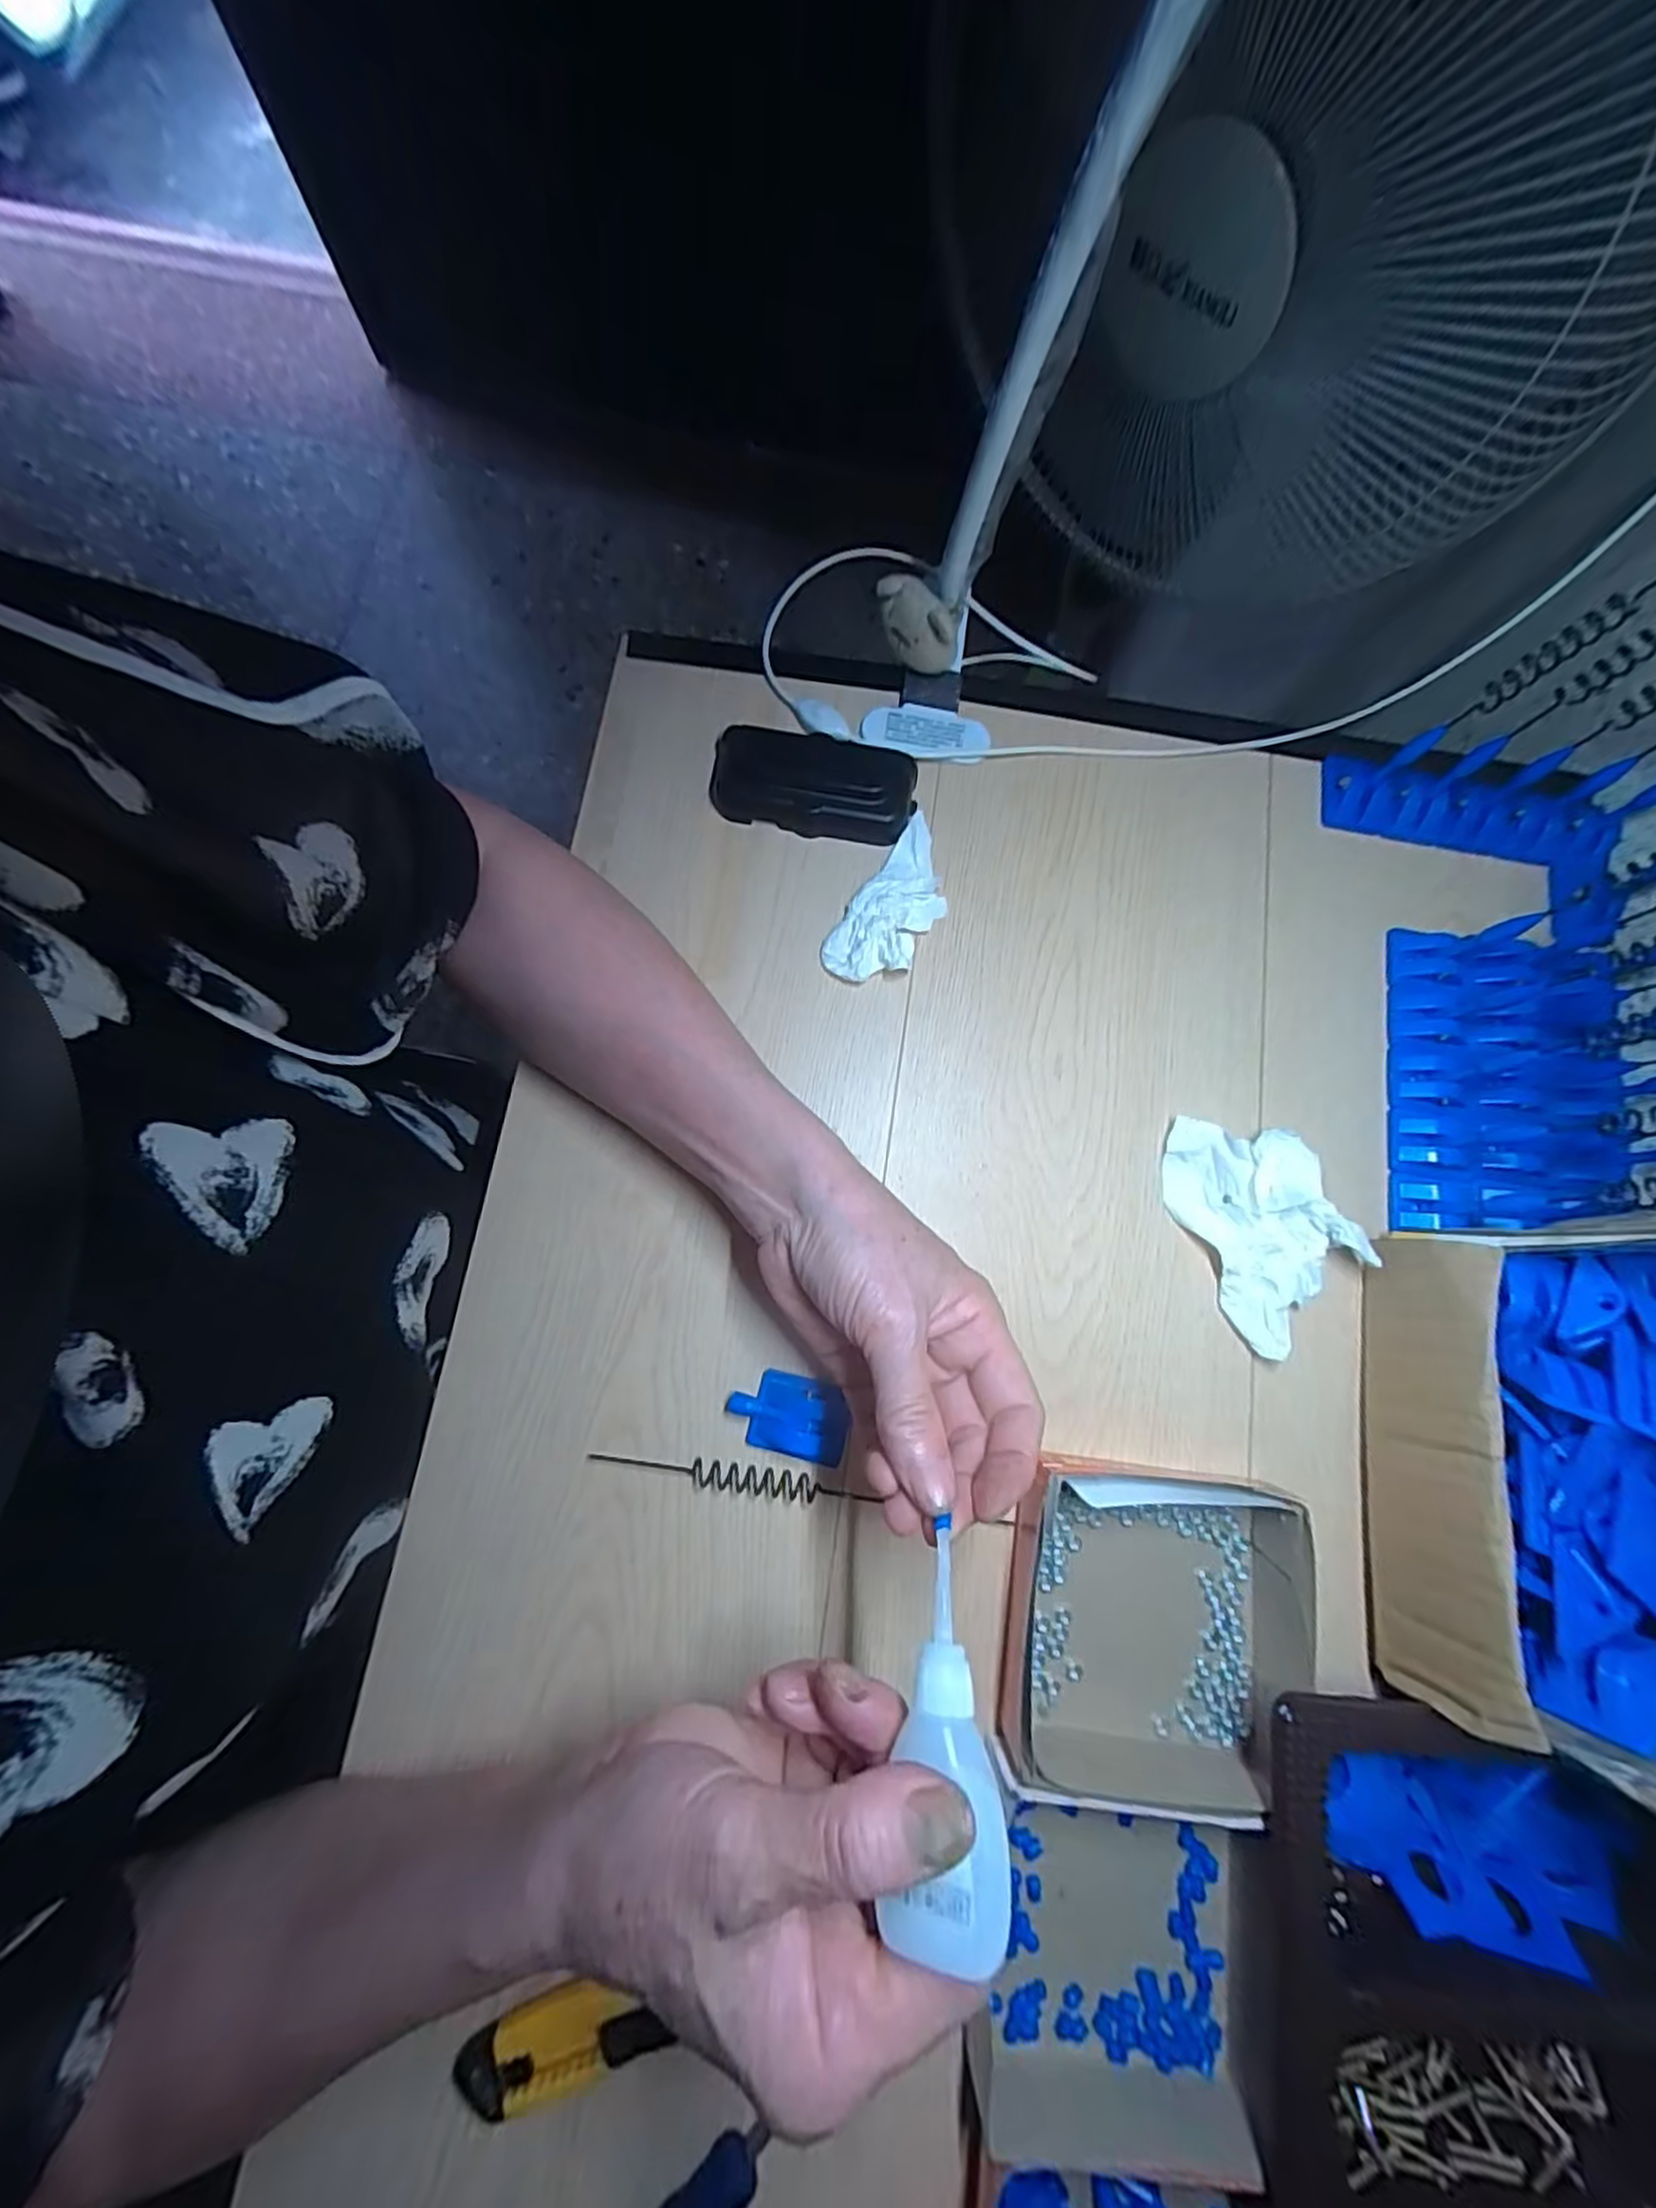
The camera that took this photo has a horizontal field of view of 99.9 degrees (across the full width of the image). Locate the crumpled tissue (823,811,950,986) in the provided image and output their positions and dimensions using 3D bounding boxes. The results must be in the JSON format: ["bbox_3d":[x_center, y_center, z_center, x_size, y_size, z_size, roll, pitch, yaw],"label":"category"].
[{"bbox_3d":[0.037,-0.104,0.370,0.045,0.019,0.095,36,79,5],"label":"crumpled tissue"}]

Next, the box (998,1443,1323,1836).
[{"bbox_3d":[0.143,0.226,0.303,0.125,0.034,0.125,9,78,-1],"label":"box"}]

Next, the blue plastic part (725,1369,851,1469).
[{"bbox_3d":[-0.018,0.145,0.322,0.055,0.012,0.036,13,78,0],"label":"blue plastic part"}]

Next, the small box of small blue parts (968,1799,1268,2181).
[{"bbox_3d":[0.120,0.345,0.281,0.119,0.035,0.119,10,78,-1],"label":"small box of small blue parts"}]

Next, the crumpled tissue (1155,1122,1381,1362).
[{"bbox_3d":[0.212,0.057,0.343,0.068,0.027,0.111,-30,81,-8],"label":"crumpled tissue"}]

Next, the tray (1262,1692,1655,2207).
[{"bbox_3d":[0.258,0.397,0.265,0.202,0.041,0.291,10,78,-1],"label":"tray"}]

